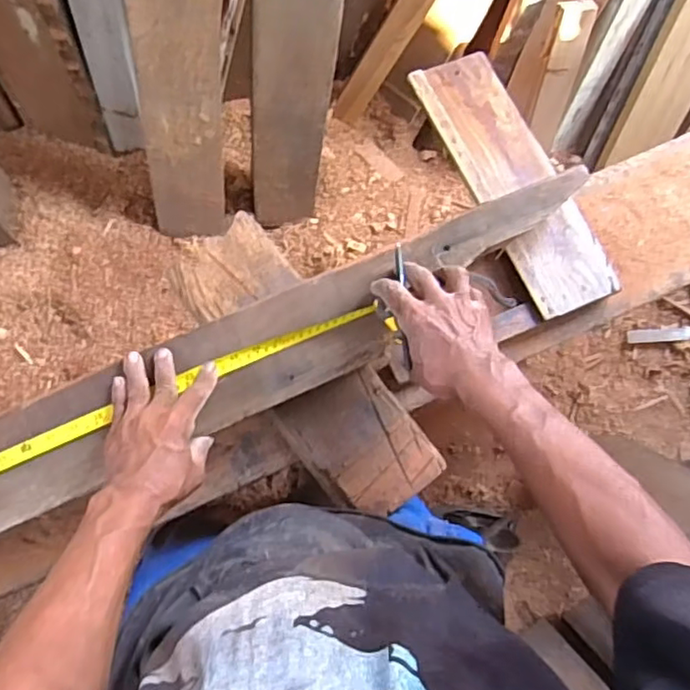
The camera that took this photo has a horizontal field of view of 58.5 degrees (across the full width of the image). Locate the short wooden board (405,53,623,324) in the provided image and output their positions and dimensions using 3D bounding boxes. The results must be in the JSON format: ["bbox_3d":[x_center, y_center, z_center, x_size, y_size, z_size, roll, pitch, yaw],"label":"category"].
[{"bbox_3d":[0.223,-0.227,0.825,0.121,0.017,0.397,-22,74,-6],"label":"short wooden board"}]

